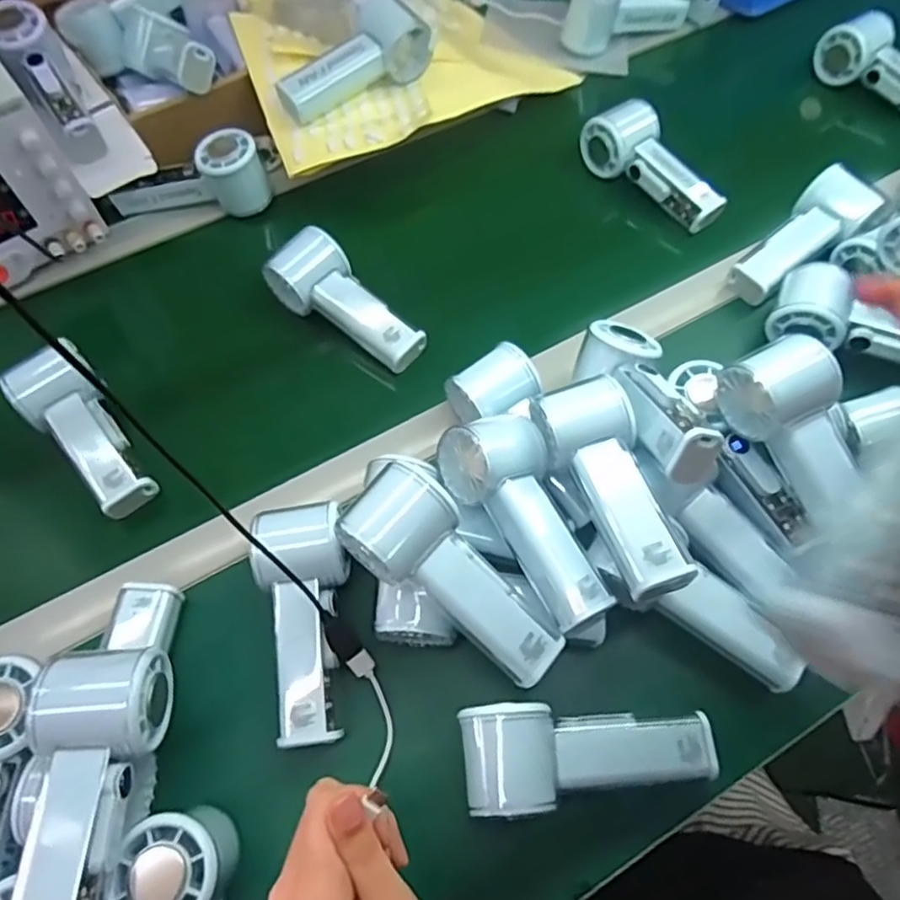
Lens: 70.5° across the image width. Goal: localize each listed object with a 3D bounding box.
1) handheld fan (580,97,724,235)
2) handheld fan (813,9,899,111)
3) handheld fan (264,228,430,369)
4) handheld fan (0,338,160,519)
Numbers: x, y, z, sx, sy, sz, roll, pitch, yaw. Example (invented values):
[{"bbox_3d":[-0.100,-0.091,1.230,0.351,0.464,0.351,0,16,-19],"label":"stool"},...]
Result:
[{"bbox_3d":[0.196,-0.273,0.616,0.059,0.048,0.150,-28,65,-13],"label":"handheld fan"},{"bbox_3d":[0.467,-0.403,0.684,0.150,0.065,0.033,40,69,6],"label":"handheld fan"},{"bbox_3d":[-0.086,-0.130,0.545,0.144,0.044,0.057,33,68,18],"label":"handheld fan"},{"bbox_3d":[-0.282,-0.018,0.494,0.058,0.041,0.145,-39,68,-17],"label":"handheld fan"}]

